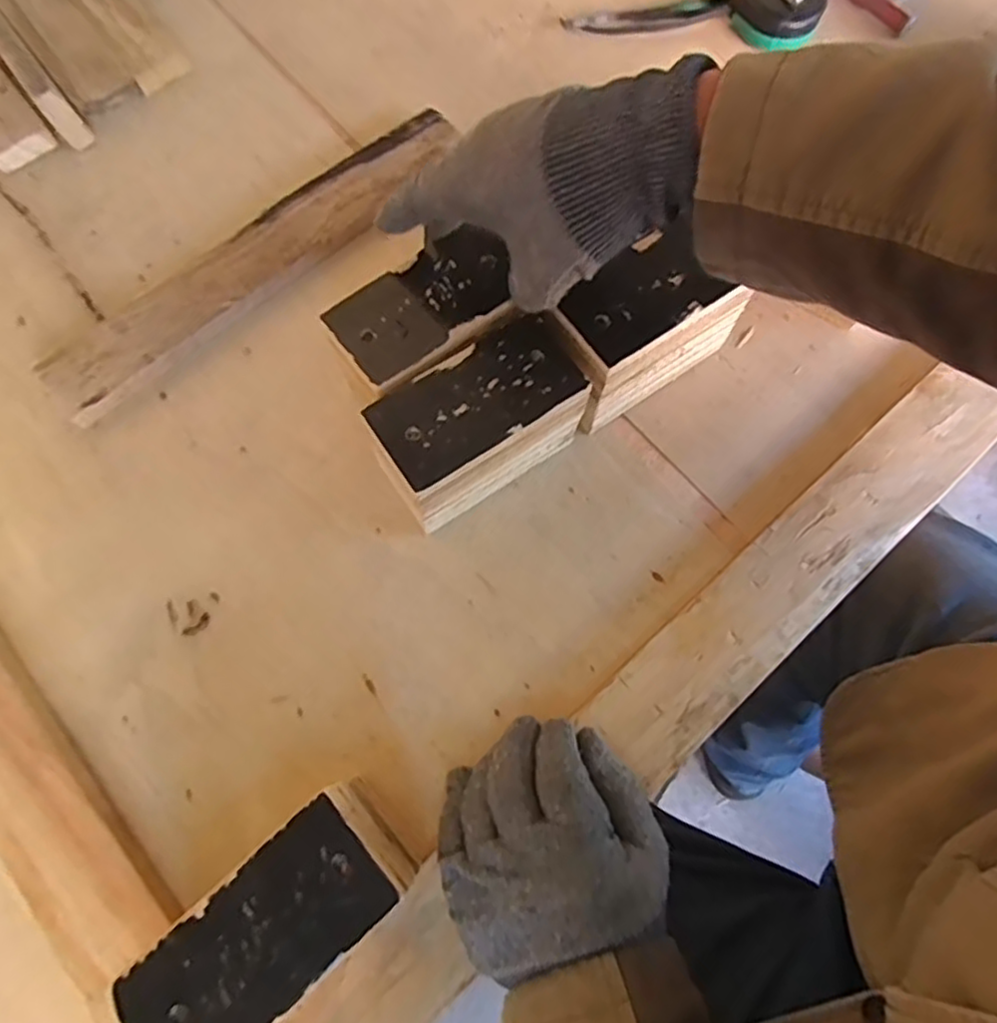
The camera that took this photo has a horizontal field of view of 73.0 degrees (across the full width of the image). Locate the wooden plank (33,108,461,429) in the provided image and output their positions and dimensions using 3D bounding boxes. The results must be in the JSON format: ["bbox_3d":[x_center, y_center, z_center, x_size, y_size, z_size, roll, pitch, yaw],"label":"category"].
[{"bbox_3d":[-0.171,-0.188,0.494,0.344,0.021,0.058,-42,77,-12],"label":"wooden plank"}]

